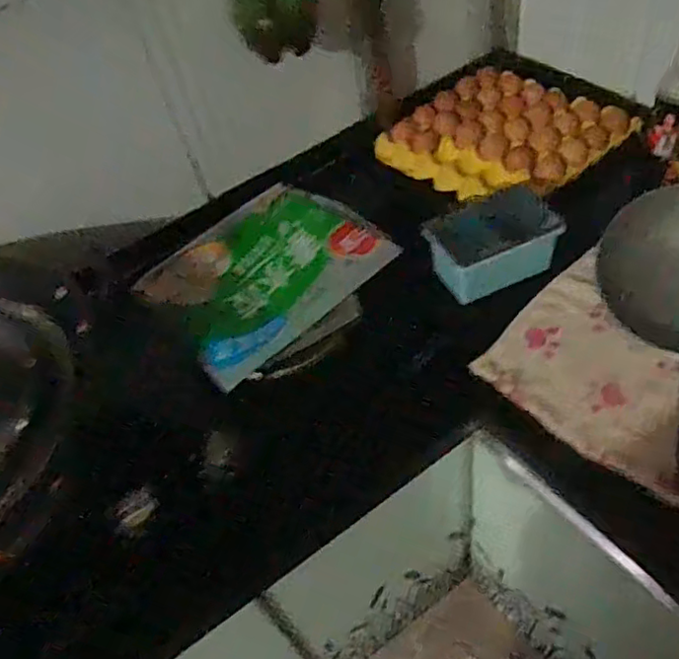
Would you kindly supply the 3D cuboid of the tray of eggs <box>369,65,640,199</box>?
[{"bbox_3d":[0.254,-0.302,0.975,0.268,0.062,0.307,-34,53,-22],"label":"tray of eggs"}]

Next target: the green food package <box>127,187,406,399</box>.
[{"bbox_3d":[-0.092,-0.072,0.770,0.271,0.044,0.217,-36,54,-24],"label":"green food package"}]

